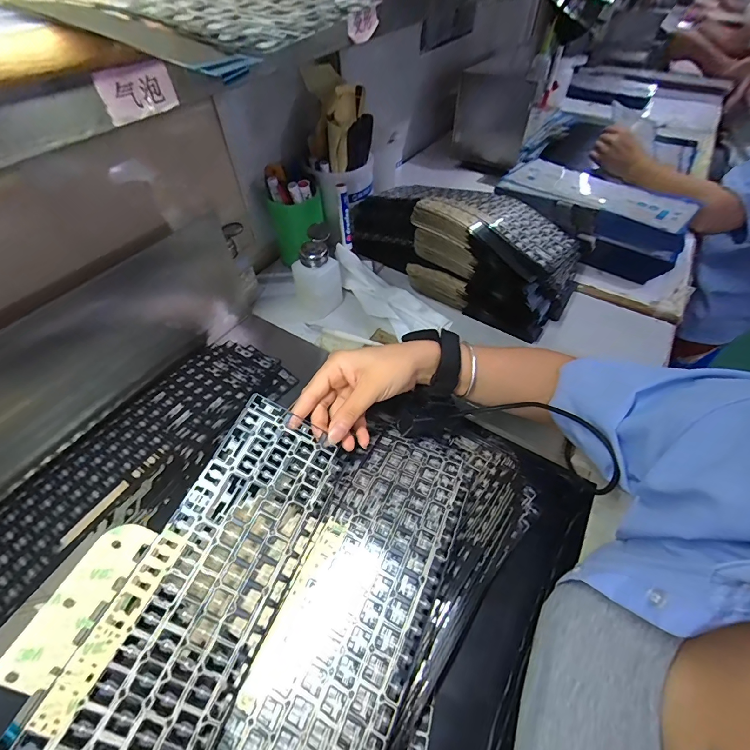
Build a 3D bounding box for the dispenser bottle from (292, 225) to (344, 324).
[{"bbox_3d":[-0.087,-0.149,0.542,0.072,0.113,0.076,-12,53,-9],"label":"dispenser bottle"}]

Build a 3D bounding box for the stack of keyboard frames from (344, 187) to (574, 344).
[{"bbox_3d":[0.133,-0.207,0.564,0.352,0.122,0.167,27,57,20],"label":"stack of keyboard frames"}]

